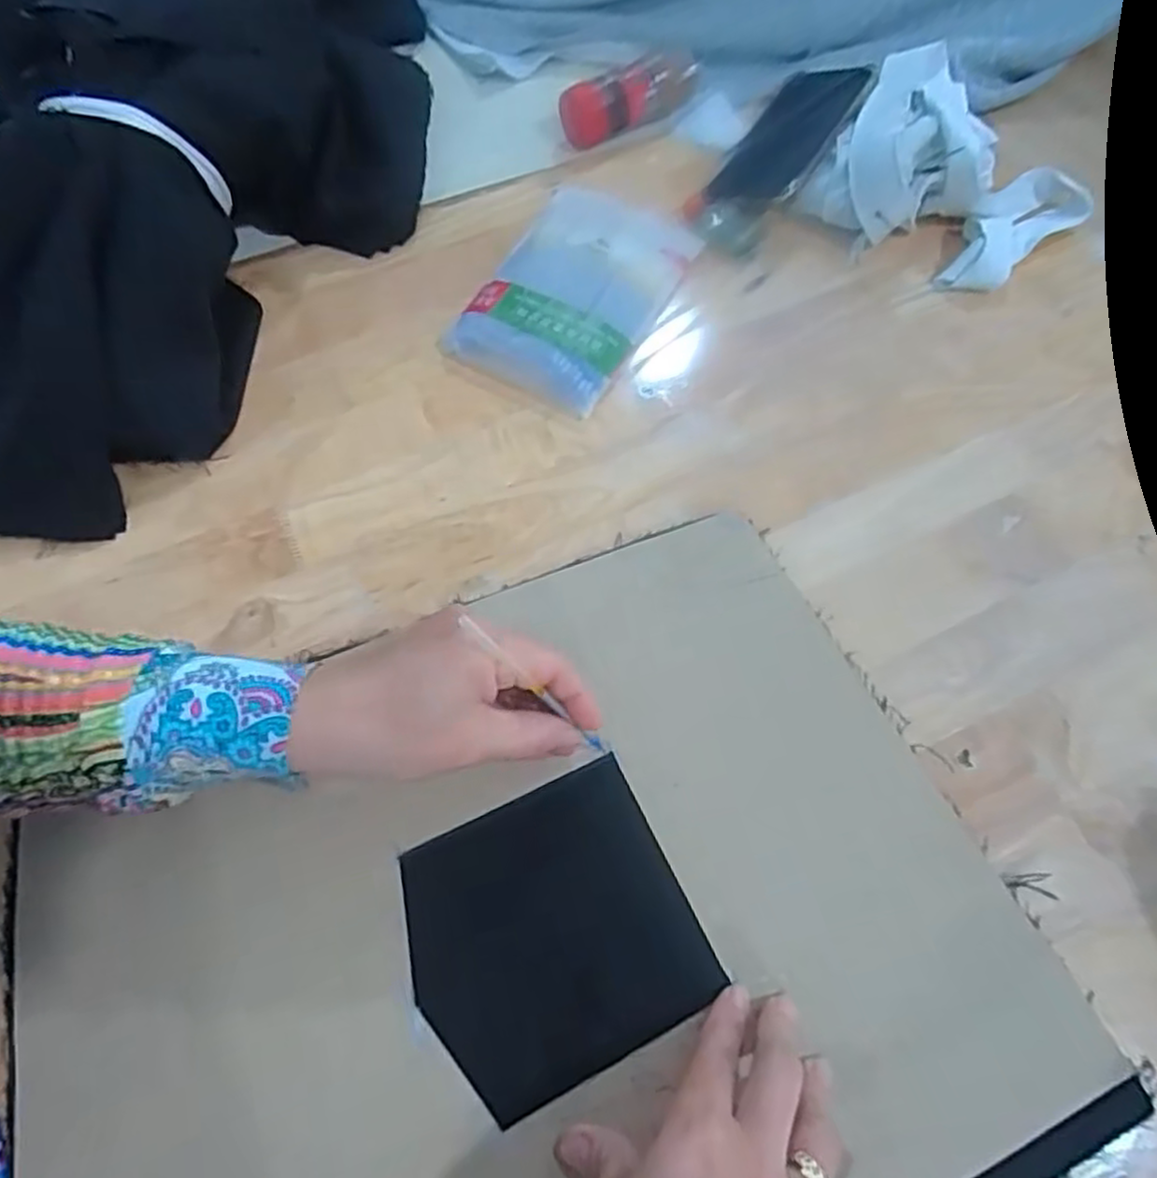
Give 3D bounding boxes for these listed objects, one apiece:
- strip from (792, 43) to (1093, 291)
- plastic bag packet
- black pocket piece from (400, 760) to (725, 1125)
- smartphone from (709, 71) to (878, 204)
[{"bbox_3d":[0.264,-0.289,0.514,0.166,0.068,0.137,32,67,13],"label":"strip"},{"bbox_3d":[-0.001,-0.203,0.498,0.112,0.021,0.175,27,66,11],"label":"plastic bag packet"},{"bbox_3d":[-0.012,0.151,0.325,0.118,0.006,0.114,-24,67,-12],"label":"black pocket piece"},{"bbox_3d":[0.155,-0.329,0.534,0.071,0.012,0.130,27,79,29],"label":"smartphone"}]

